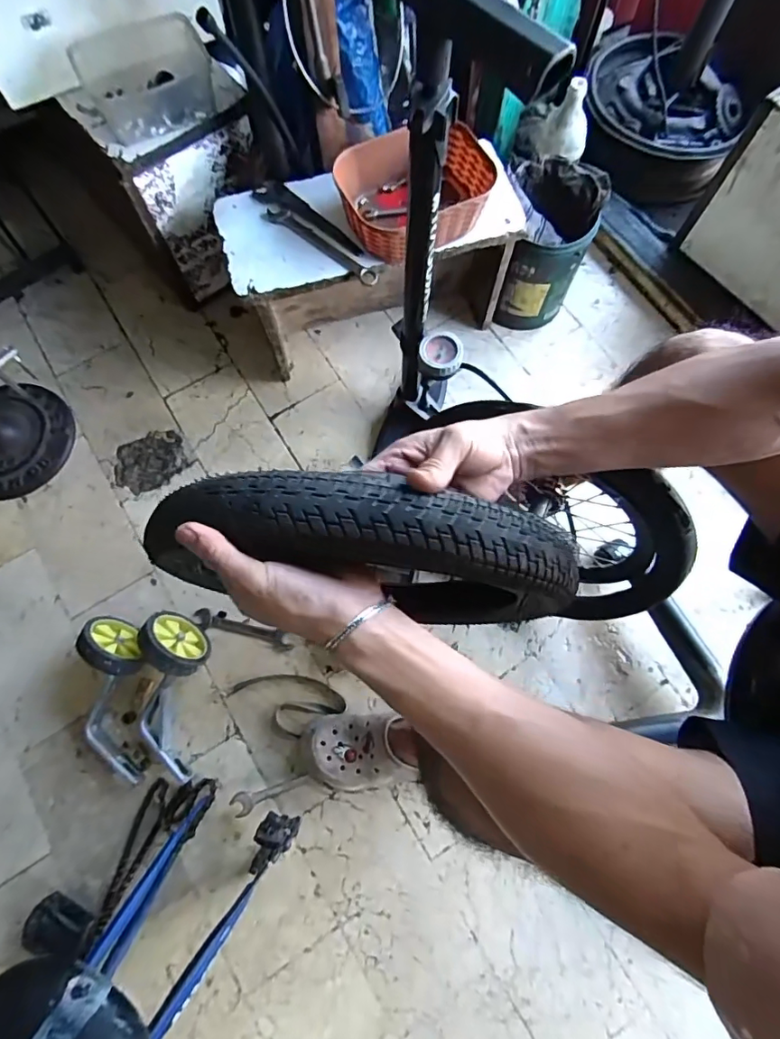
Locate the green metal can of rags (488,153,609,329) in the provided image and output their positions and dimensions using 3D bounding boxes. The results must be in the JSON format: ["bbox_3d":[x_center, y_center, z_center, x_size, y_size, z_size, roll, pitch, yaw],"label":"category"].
[{"bbox_3d":[0.273,-0.483,0.913,0.147,0.228,0.163,1,73,-1],"label":"green metal can of rags"}]

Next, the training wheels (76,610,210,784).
[{"bbox_3d":[-0.372,0.261,0.750,0.171,0.095,0.240,1,73,0],"label":"training wheels"}]

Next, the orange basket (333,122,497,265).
[{"bbox_3d":[0.036,-0.475,0.735,0.212,0.079,0.158,-26,75,-7],"label":"orange basket"}]

